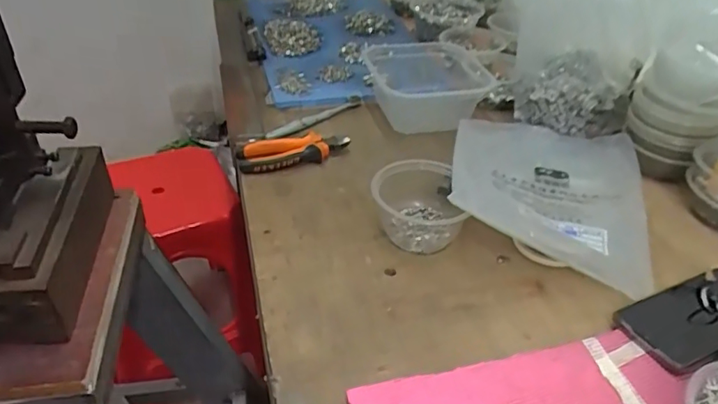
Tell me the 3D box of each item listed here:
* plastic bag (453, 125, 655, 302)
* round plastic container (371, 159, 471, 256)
[{"bbox_3d":[0.224,-0.032,0.638,0.221,0.070,0.272,12,39,11],"label":"plastic bag"},{"bbox_3d":[0.066,0.001,0.603,0.103,0.056,0.104,2,37,0],"label":"round plastic container"}]

